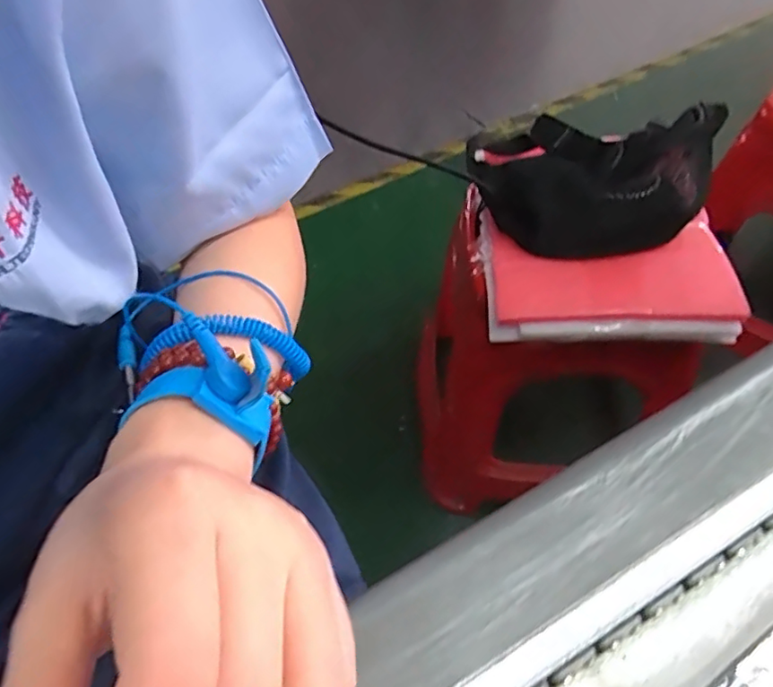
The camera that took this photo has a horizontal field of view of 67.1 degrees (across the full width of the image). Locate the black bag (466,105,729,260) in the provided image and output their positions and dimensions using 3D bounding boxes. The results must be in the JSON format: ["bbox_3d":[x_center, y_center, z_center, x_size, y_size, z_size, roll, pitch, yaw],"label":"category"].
[{"bbox_3d":[0.217,-0.190,0.650,0.254,0.104,0.177,23,58,19],"label":"black bag"}]

